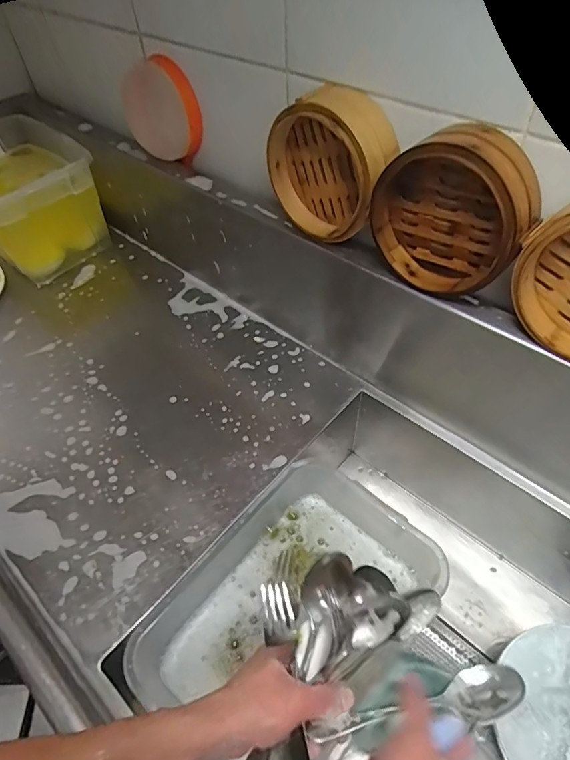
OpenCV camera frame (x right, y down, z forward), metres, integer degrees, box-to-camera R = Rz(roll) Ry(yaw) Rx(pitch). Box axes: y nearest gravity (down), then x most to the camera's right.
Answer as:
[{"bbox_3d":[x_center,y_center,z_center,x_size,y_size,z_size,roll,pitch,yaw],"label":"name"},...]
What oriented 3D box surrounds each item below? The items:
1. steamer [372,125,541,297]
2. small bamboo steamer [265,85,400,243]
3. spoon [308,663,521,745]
[{"bbox_3d":[0.179,-0.177,0.484,0.162,0.156,0.069,28,58,21],"label":"steamer"},{"bbox_3d":[0.062,-0.261,0.557,0.078,0.160,0.173,-37,60,-25],"label":"small bamboo steamer"},{"bbox_3d":[0.117,0.289,0.392,0.182,0.027,0.039,-12,51,-5],"label":"spoon"}]

